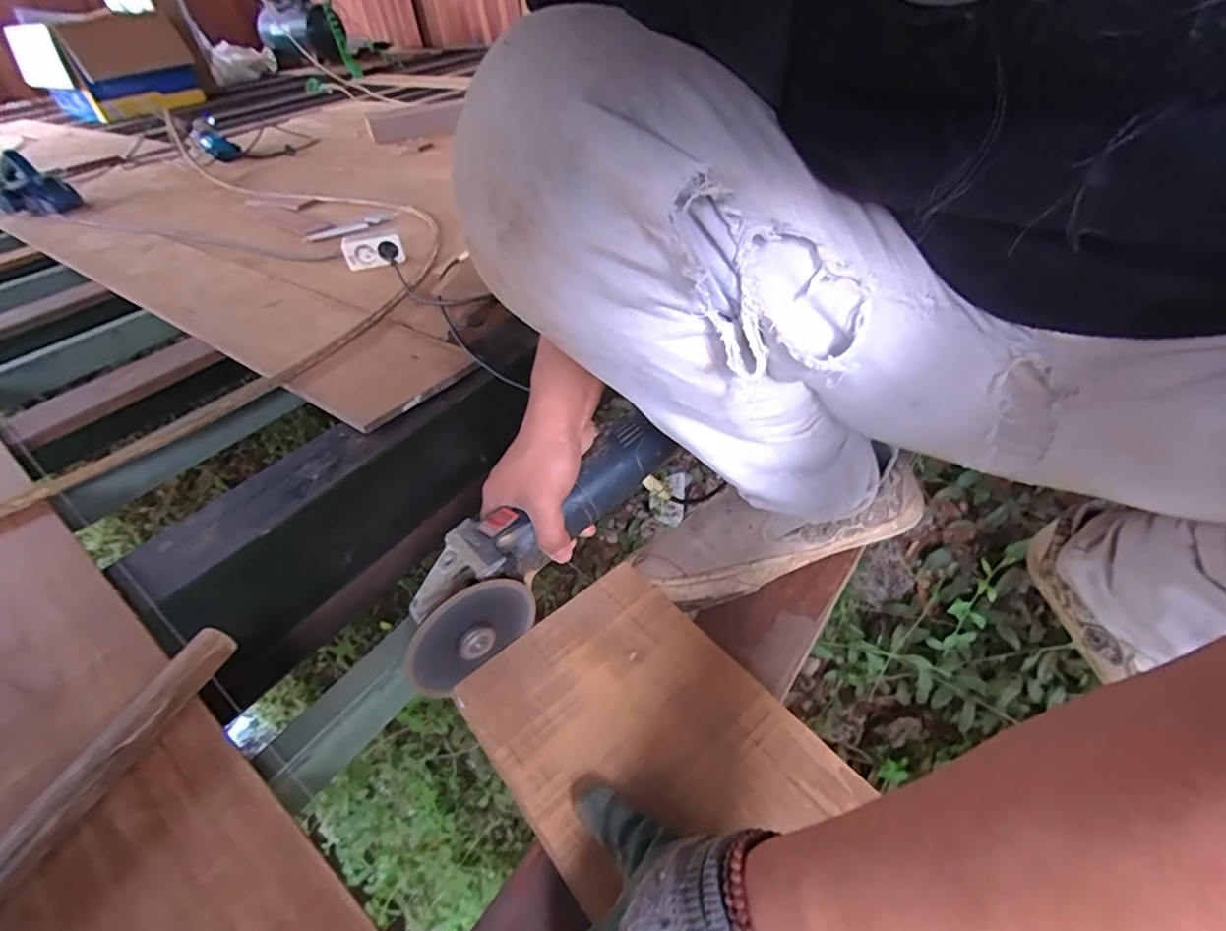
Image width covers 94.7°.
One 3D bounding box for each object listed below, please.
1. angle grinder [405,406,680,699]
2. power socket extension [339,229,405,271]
[{"bbox_3d":[-0.064,0.053,0.461,0.072,0.075,0.271,29,62,32],"label":"angle grinder"},{"bbox_3d":[-0.453,-0.409,1.069,0.105,0.051,0.040,-6,41,2],"label":"power socket extension"}]

